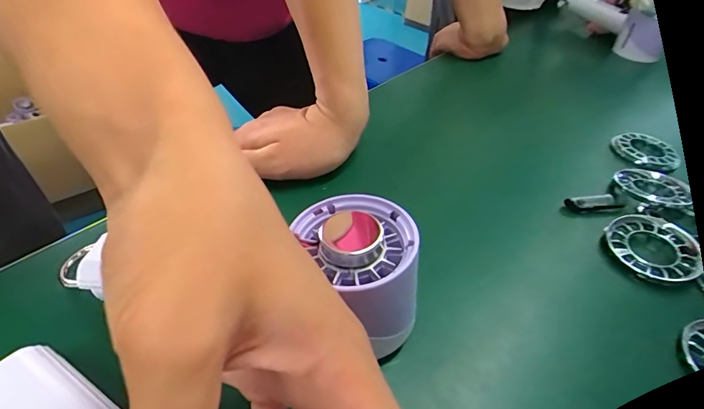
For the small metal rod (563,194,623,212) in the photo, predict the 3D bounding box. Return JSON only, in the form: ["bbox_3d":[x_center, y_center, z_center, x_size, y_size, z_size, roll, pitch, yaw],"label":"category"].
[{"bbox_3d":[0.200,-0.002,0.335,0.052,0.014,0.011,-4,43,-11],"label":"small metal rod"}]

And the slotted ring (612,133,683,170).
[{"bbox_3d":[0.301,-0.054,0.421,0.052,0.010,0.060,-14,46,-21],"label":"slotted ring"}]

